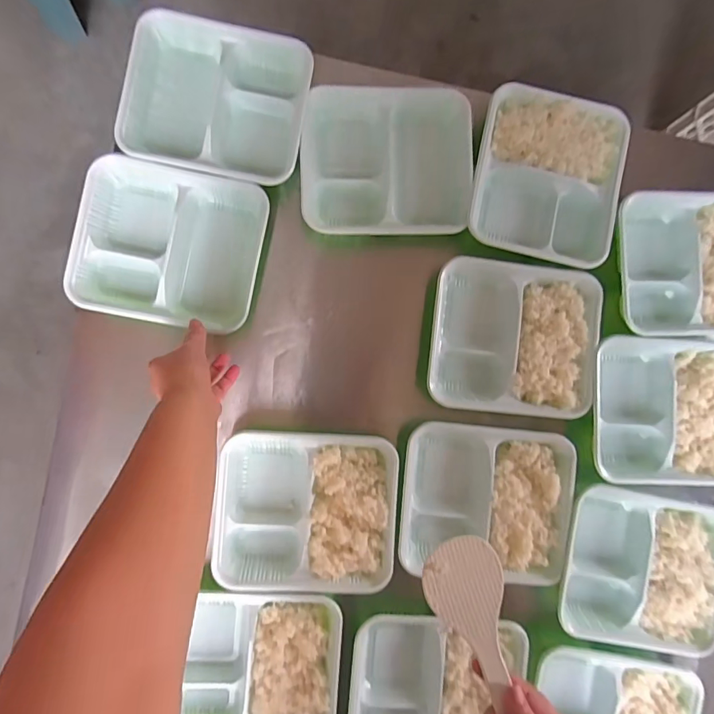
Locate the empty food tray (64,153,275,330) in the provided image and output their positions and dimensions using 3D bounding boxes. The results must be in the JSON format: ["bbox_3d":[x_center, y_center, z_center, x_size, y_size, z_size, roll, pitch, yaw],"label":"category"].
[{"bbox_3d":[-0.231,-0.141,0.561,0.219,0.051,0.189,11,90,-1],"label":"empty food tray"}]

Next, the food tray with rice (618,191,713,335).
[{"bbox_3d":[0.445,-0.126,0.609,0.213,0.049,0.194,1,88,-4],"label":"food tray with rice"}]

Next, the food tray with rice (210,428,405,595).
[{"bbox_3d":[-0.062,0.192,0.564,0.215,0.043,0.187,3,88,-4],"label":"food tray with rice"}]

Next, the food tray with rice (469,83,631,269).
[{"bbox_3d":[0.247,-0.236,0.590,0.185,0.036,0.217,13,87,-4],"label":"food tray with rice"}]

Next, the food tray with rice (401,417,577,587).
[{"bbox_3d":[0.163,0.188,0.582,0.214,0.037,0.192,5,88,-4],"label":"food tray with rice"}]

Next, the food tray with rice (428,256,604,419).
[{"bbox_3d":[0.201,-0.024,0.591,0.214,0.041,0.192,7,88,-4],"label":"food tray with rice"}]

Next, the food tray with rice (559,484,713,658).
[{"bbox_3d":[0.367,0.274,0.598,0.215,0.059,0.190,10,87,-4],"label":"food tray with rice"}]

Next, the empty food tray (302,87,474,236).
[{"bbox_3d":[0.037,-0.259,0.590,0.215,0.047,0.200,1,88,-4],"label":"empty food tray"}]

